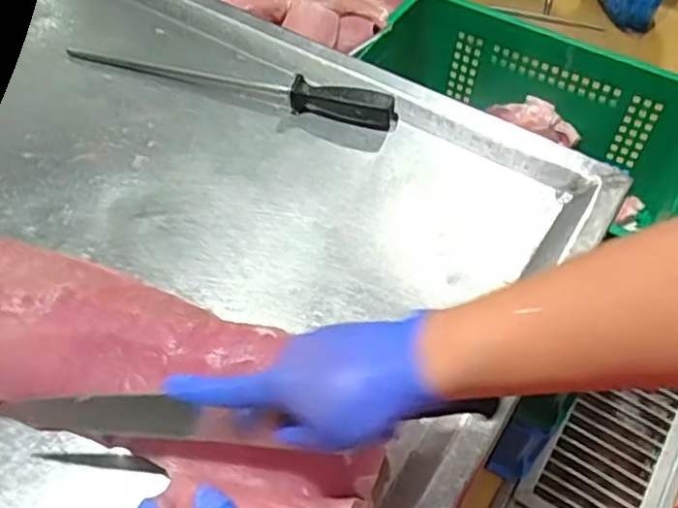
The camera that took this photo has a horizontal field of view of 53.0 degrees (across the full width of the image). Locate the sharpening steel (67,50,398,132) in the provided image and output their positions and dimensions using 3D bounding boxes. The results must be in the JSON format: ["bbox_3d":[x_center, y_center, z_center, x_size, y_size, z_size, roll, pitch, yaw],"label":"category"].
[{"bbox_3d":[-0.131,-0.210,0.802,0.404,0.041,0.034,15,54,9],"label":"sharpening steel"}]

